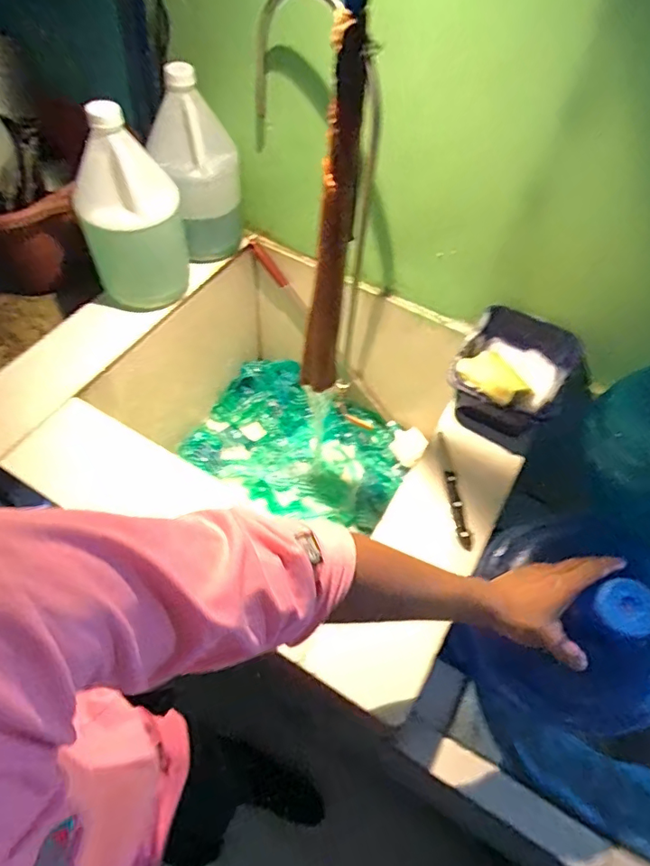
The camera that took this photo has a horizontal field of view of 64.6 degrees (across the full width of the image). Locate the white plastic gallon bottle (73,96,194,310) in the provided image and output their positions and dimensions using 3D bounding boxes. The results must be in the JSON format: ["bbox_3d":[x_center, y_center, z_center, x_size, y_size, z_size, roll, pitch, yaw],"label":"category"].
[{"bbox_3d":[-0.299,-0.354,0.787,0.142,0.268,0.168,-12,59,-12],"label":"white plastic gallon bottle"}]

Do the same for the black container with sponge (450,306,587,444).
[{"bbox_3d":[0.297,-0.090,0.793,0.178,0.101,0.212,31,60,15],"label":"black container with sponge"}]

